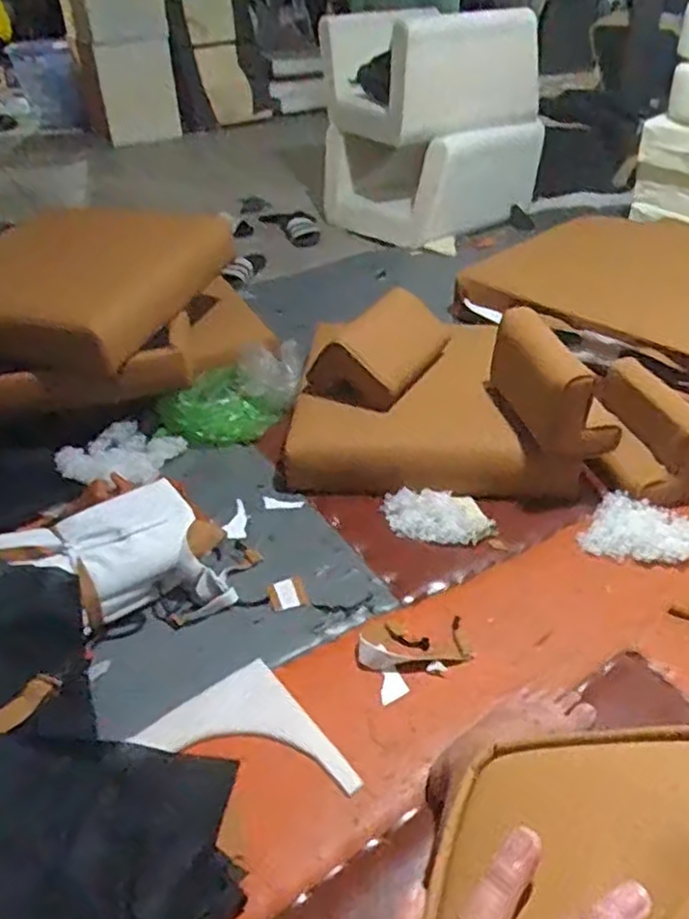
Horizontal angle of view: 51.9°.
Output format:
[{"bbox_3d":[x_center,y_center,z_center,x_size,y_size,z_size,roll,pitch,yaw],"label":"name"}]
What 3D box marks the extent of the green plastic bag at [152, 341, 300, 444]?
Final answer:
[{"bbox_3d":[-0.227,-0.132,1.536,0.189,0.130,0.348,25,45,32],"label":"green plastic bag"}]

